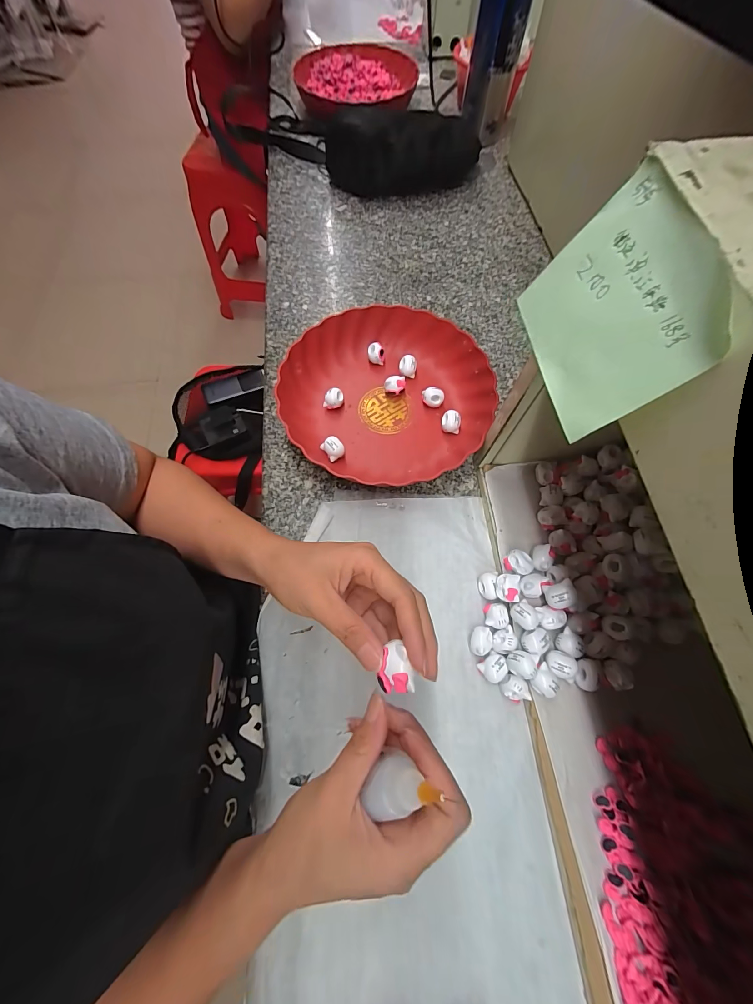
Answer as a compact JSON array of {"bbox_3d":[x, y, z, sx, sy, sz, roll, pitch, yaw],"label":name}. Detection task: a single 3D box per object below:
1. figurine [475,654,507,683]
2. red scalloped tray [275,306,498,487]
[{"bbox_3d":[0.106,0.151,0.311,0.023,0.021,0.022,0,68,0],"label":"figurine"},{"bbox_3d":[0.014,-0.129,0.407,0.234,0.047,0.209,12,69,5],"label":"red scalloped tray"}]

